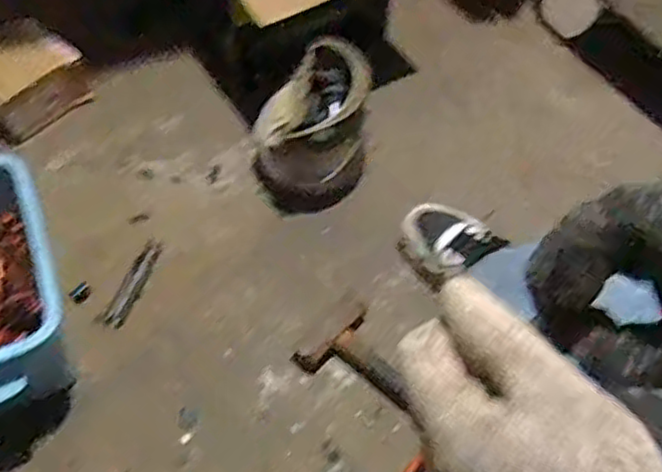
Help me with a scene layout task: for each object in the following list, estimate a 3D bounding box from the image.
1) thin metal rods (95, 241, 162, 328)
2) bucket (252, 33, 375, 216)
[{"bbox_3d":[-0.252,0.060,0.892,0.031,0.008,0.127,20,59,11],"label":"thin metal rods"},{"bbox_3d":[-0.029,-0.144,0.949,0.156,0.154,0.172,4,57,1],"label":"bucket"}]

